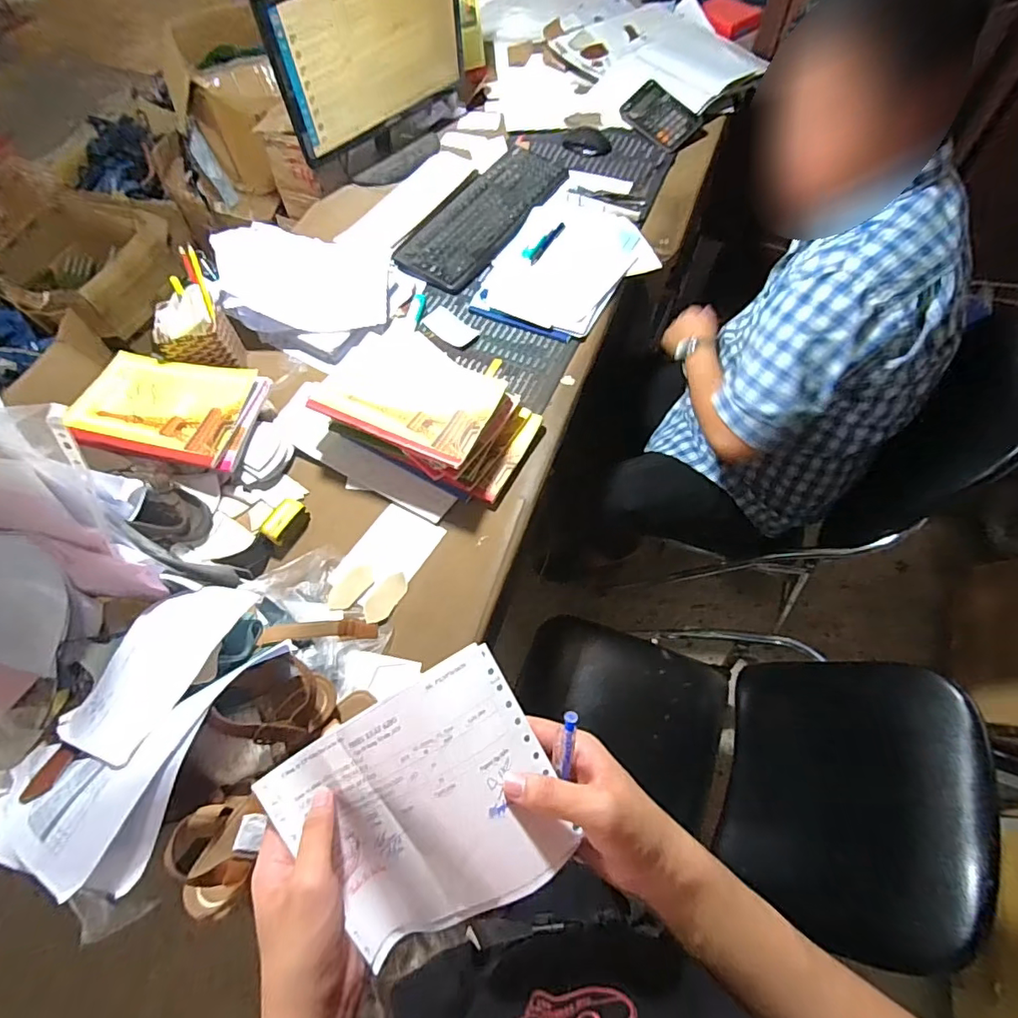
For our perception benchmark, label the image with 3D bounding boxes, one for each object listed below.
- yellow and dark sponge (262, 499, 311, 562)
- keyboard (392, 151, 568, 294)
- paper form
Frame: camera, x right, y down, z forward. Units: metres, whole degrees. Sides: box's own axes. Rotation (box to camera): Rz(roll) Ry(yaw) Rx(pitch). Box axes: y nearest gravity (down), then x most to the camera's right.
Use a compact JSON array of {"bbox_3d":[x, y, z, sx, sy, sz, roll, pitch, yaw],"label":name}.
[{"bbox_3d":[-0.328,0.026,0.769,0.044,0.039,0.078,35,69,17],"label":"yellow and dark sponge"},{"bbox_3d":[-0.048,-0.623,1.100,0.164,0.025,0.462,28,67,15],"label":"keyboard"},{"bbox_3d":[-0.064,0.205,0.360,0.187,0.046,0.147,-36,79,15],"label":"paper form"}]

